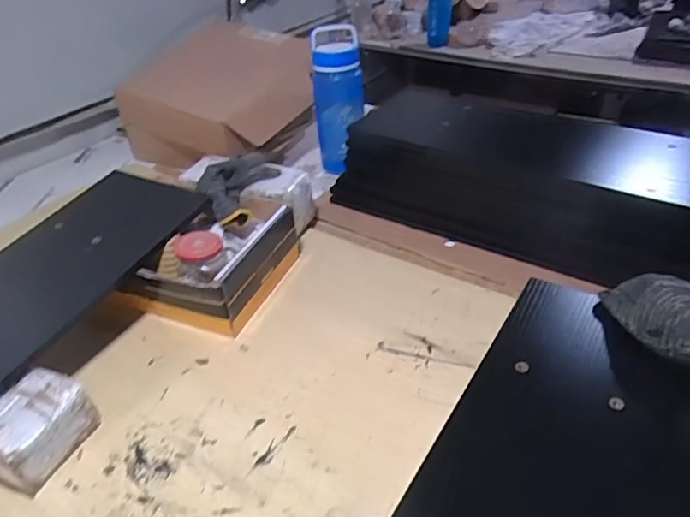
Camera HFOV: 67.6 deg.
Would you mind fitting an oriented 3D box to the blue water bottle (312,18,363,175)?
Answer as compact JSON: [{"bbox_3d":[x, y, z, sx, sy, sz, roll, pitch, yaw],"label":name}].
[{"bbox_3d":[-0.012,-0.316,1.075,0.104,0.299,0.081,-2,37,3],"label":"blue water bottle"}]

